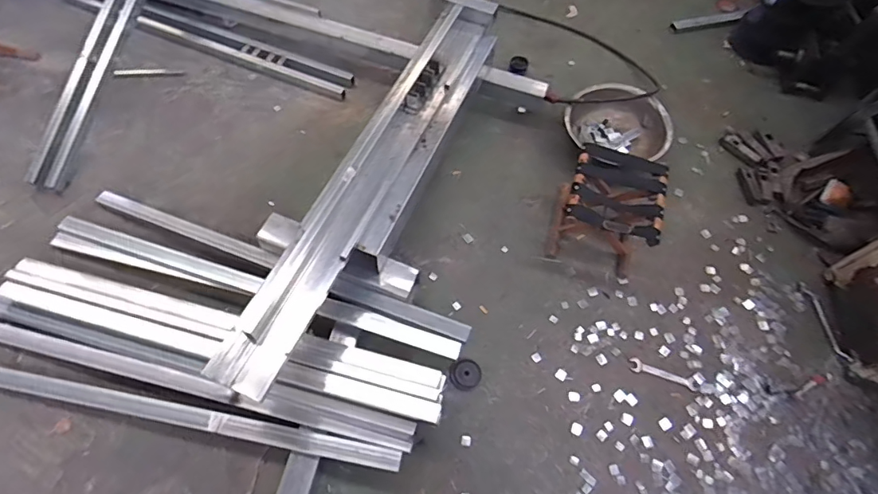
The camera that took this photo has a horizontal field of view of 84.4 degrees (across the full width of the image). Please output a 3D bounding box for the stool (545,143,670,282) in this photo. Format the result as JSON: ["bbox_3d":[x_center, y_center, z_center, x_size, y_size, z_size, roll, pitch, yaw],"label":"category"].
[{"bbox_3d":[0.558,-0.120,1.630,0.306,0.266,0.306,14,61,4],"label":"stool"}]

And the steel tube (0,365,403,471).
[{"bbox_3d":[-0.706,0.430,1.259,1.261,0.032,0.055,11,61,2],"label":"steel tube"}]

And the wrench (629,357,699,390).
[{"bbox_3d":[0.709,0.400,1.526,0.209,0.007,0.046,16,62,5],"label":"wrench"}]

